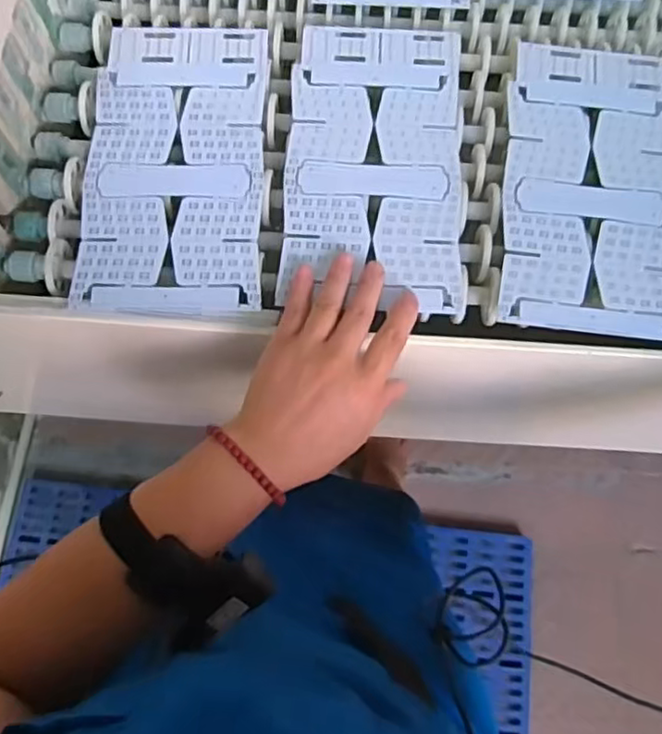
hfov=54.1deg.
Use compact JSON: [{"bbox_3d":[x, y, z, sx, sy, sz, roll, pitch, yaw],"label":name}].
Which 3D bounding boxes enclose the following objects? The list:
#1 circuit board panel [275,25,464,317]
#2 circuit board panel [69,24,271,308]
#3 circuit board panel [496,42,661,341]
[{"bbox_3d":[0.032,-0.157,0.484,0.126,0.007,0.238,3,71,0],"label":"circuit board panel"},{"bbox_3d":[-0.115,-0.155,0.483,0.126,0.005,0.242,0,71,-1],"label":"circuit board panel"},{"bbox_3d":[0.195,-0.139,0.484,0.127,0.004,0.244,7,71,2],"label":"circuit board panel"}]

